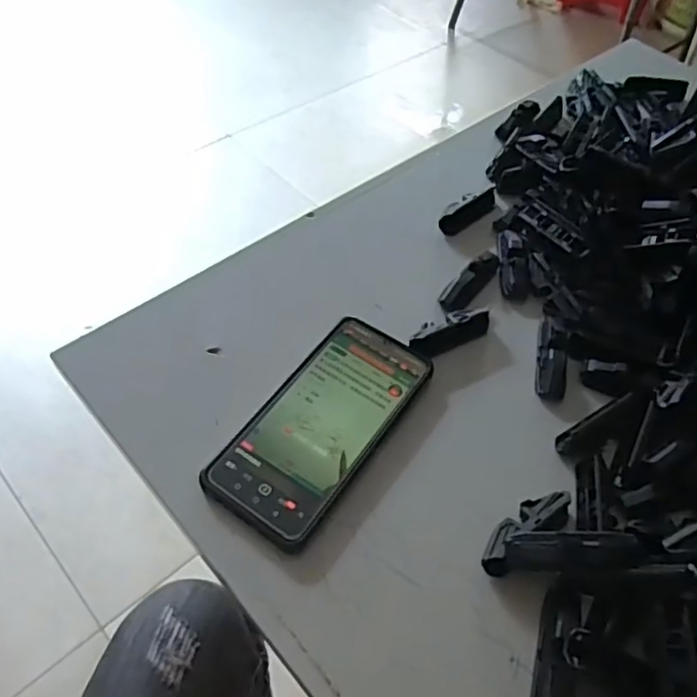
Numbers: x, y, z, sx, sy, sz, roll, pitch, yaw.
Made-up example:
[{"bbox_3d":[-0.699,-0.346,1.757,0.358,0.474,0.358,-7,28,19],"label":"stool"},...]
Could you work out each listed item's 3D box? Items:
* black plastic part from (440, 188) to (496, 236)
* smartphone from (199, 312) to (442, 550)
[{"bbox_3d":[0.109,-0.127,0.562,0.074,0.019,0.019,-35,63,-27],"label":"black plastic part"},{"bbox_3d":[-0.017,0.051,0.424,0.080,0.018,0.167,30,56,17],"label":"smartphone"}]

